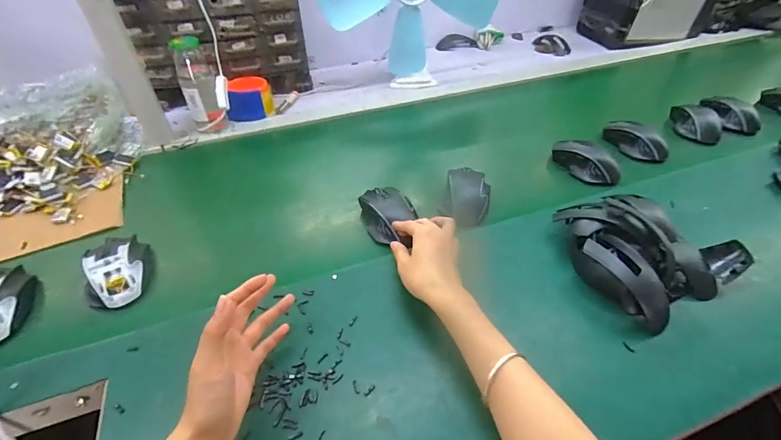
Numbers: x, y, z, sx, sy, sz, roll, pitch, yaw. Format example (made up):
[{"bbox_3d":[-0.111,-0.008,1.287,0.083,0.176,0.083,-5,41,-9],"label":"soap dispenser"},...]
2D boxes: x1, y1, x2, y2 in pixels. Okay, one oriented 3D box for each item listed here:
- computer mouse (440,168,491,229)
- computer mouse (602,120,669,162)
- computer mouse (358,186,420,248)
[{"bbox_3d":[0.116,-0.037,0.578,0.073,0.045,0.104,10,45,11],"label":"computer mouse"},{"bbox_3d":[0.441,-0.145,0.688,0.050,0.040,0.113,-26,48,-24],"label":"computer mouse"},{"bbox_3d":[-0.002,-0.007,0.553,0.067,0.042,0.106,-20,47,-19],"label":"computer mouse"}]

